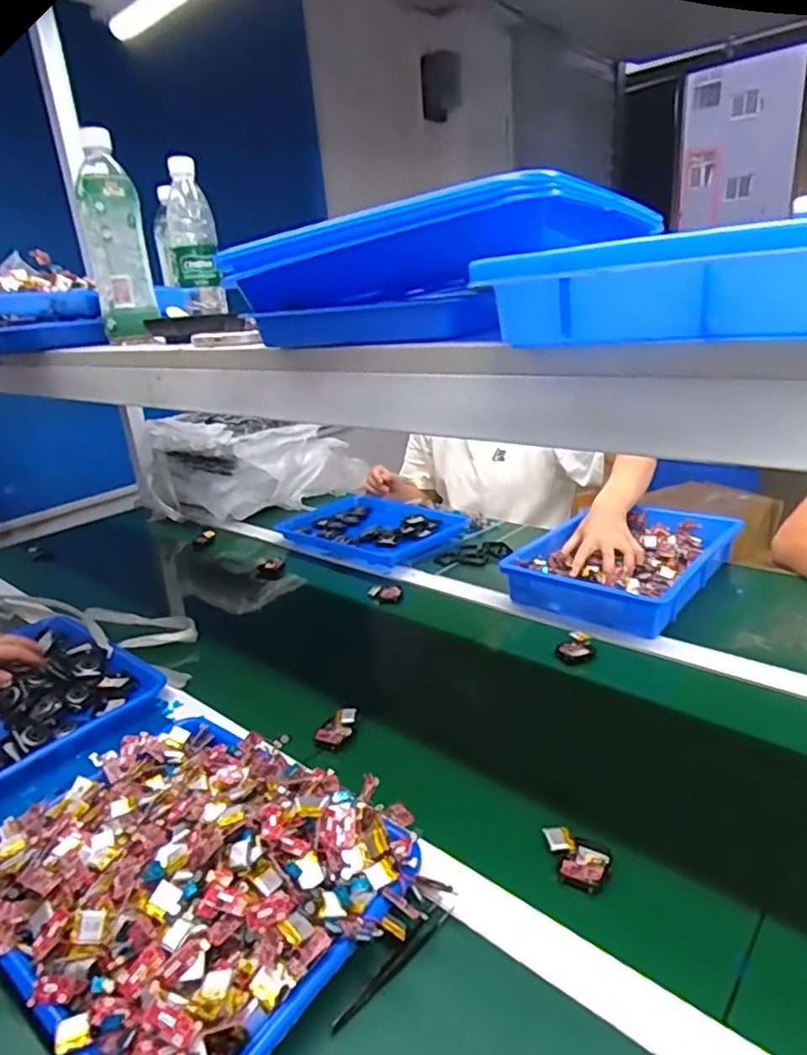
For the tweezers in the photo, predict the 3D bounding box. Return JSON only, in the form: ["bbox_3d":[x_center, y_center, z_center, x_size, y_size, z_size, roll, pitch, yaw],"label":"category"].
[{"bbox_3d":[-0.004,0.311,0.456,0.011,0.015,0.116,14,28,42],"label":"tweezers"}]

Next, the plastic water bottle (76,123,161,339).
[{"bbox_3d":[-0.326,-0.330,0.717,0.062,0.208,0.068,-13,22,-19],"label":"plastic water bottle"}]

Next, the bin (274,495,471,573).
[{"bbox_3d":[-0.060,0.000,1.270,0.353,0.040,0.236,12,27,39],"label":"bin"}]

